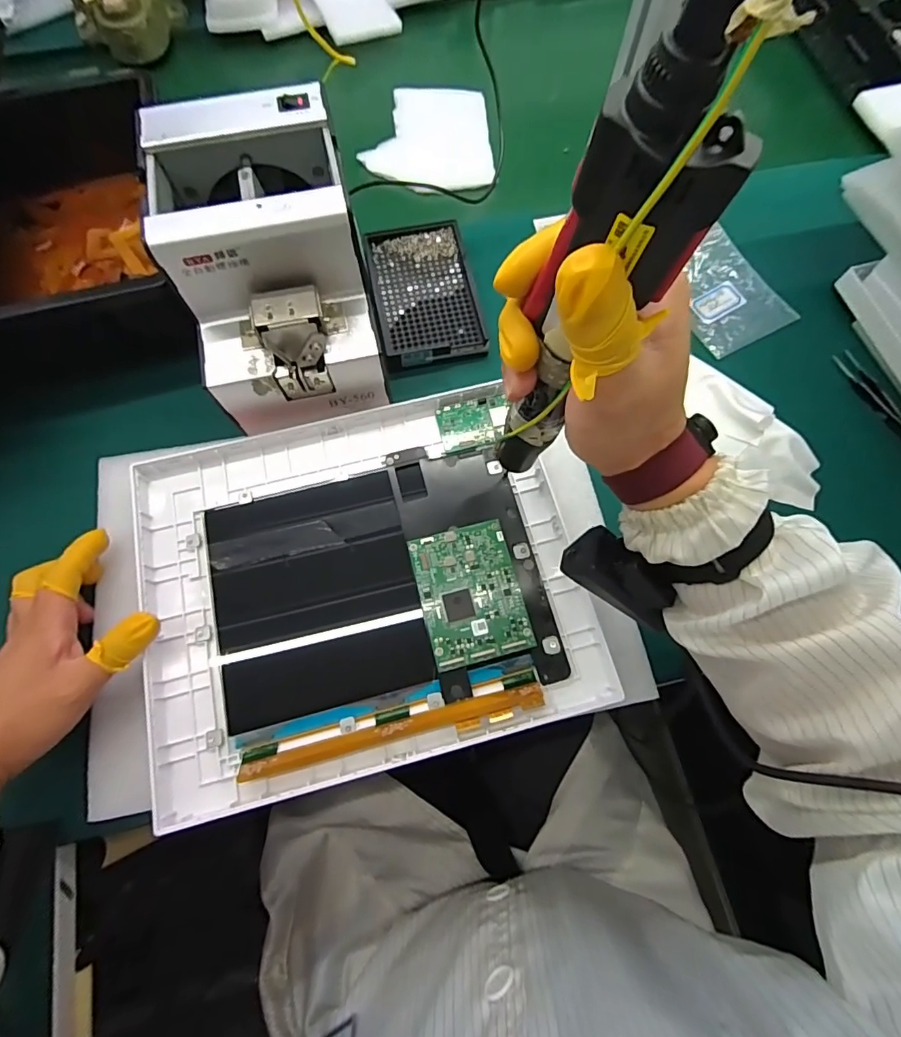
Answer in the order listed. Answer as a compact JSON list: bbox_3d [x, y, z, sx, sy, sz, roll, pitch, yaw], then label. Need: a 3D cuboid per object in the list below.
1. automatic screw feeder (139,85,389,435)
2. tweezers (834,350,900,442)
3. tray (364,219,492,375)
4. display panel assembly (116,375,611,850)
[{"bbox_3d":[-0.127,-0.181,0.359,0.124,0.133,0.168,-11,72,-4],"label":"automatic screw feeder"},{"bbox_3d":[0.376,-0.098,0.420,0.019,0.007,0.113,-23,73,-8],"label":"tweezers"},{"bbox_3d":[-0.024,-0.206,0.441,0.095,0.019,0.142,-12,72,-4],"label":"tray"},{"bbox_3d":[-0.065,0.047,0.351,0.305,0.022,0.253,-14,72,-6],"label":"display panel assembly"}]

